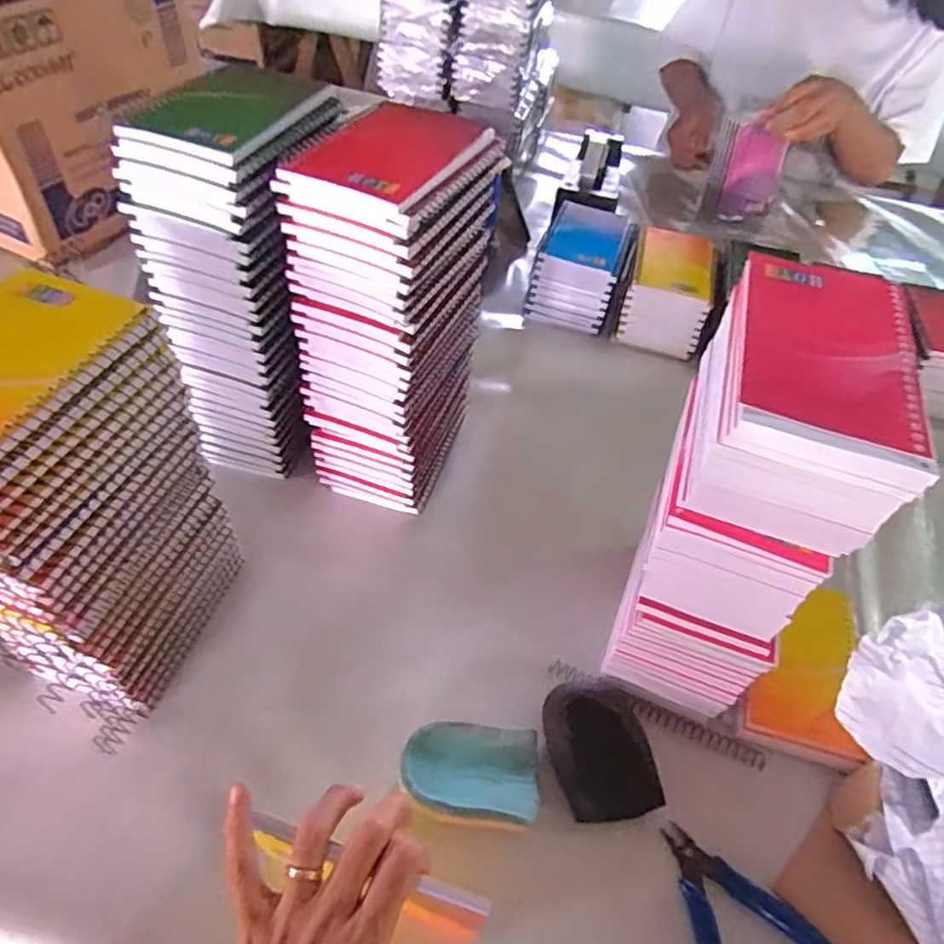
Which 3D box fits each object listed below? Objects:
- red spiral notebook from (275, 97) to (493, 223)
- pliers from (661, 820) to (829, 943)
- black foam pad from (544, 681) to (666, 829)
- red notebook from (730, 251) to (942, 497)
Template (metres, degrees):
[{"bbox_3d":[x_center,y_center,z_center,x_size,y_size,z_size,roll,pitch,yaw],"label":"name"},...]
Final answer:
[{"bbox_3d":[-0.050,-0.204,0.421,0.087,0.017,0.120,24,52,14],"label":"red spiral notebook"},{"bbox_3d":[0.160,0.269,0.395,0.089,0.009,0.116,-19,55,-21],"label":"pliers"},{"bbox_3d":[0.087,0.185,0.446,0.068,0.031,0.086,-5,51,-10],"label":"black foam pad"},{"bbox_3d":[0.164,-0.055,0.315,0.080,0.019,0.133,14,50,5],"label":"red notebook"}]

